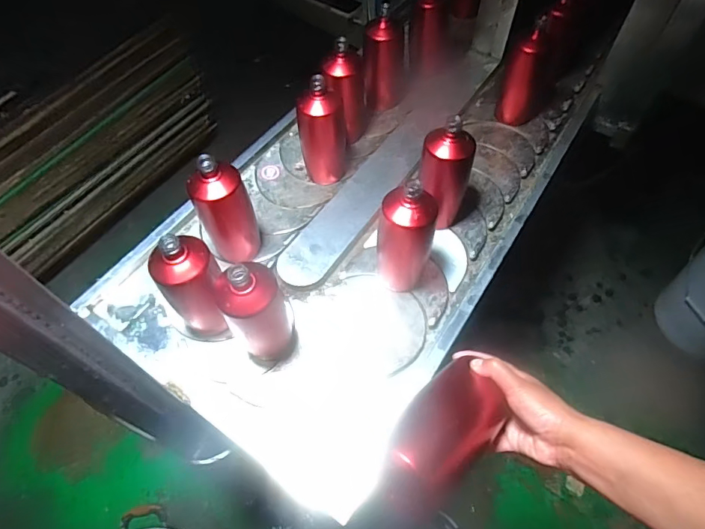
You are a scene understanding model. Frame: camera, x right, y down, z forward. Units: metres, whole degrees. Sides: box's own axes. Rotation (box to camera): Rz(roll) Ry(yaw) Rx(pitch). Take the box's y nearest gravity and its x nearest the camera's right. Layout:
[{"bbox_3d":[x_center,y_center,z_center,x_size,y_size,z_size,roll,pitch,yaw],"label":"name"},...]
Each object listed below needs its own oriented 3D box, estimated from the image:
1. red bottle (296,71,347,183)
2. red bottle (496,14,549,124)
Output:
[{"bbox_3d":[-0.053,-0.240,0.821,0.079,0.202,0.071,-4,57,2],"label":"red bottle"},{"bbox_3d":[0.342,-0.372,0.913,0.081,0.184,0.083,22,62,17],"label":"red bottle"}]

